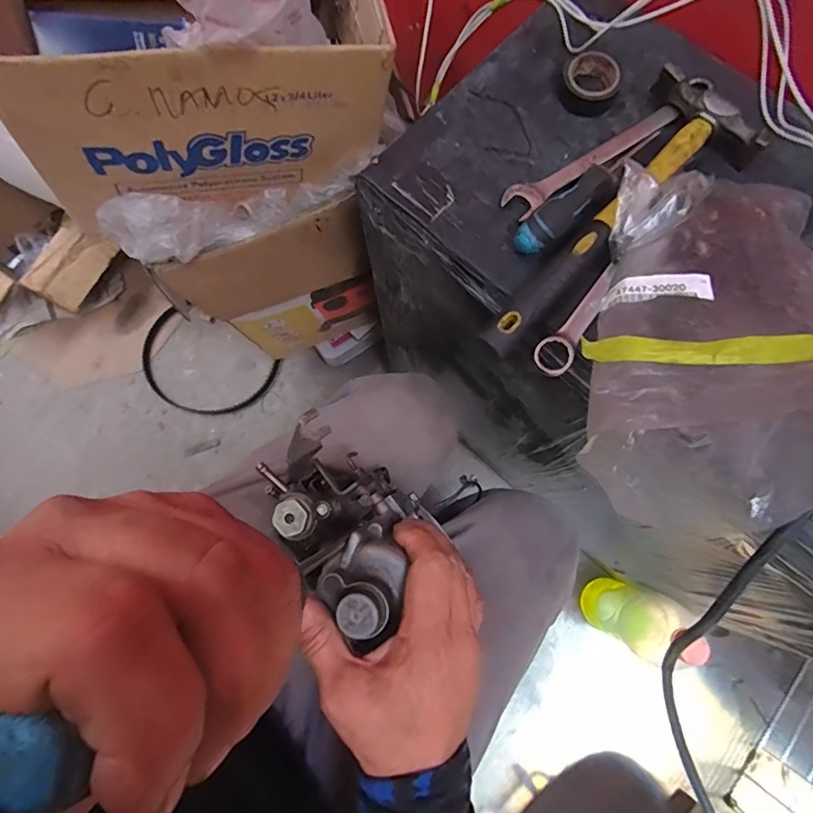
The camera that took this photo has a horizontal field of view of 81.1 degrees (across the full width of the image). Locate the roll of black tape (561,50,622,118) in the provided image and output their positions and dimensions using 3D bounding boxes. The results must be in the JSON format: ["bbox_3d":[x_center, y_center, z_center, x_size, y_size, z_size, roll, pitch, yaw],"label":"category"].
[{"bbox_3d":[0.160,-0.280,0.413,0.046,0.026,0.038,43,81,11],"label":"roll of black tape"}]

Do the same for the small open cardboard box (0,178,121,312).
[{"bbox_3d":[-0.789,-0.306,0.943,0.305,0.224,0.270,37,80,10],"label":"small open cardboard box"}]

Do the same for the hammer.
[{"bbox_3d":[0.155,-0.143,0.364,0.093,0.023,0.276,42,81,11],"label":"hammer"}]

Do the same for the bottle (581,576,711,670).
[{"bbox_3d":[0.349,0.326,0.737,0.069,0.324,0.085,41,81,10],"label":"bottle"}]

